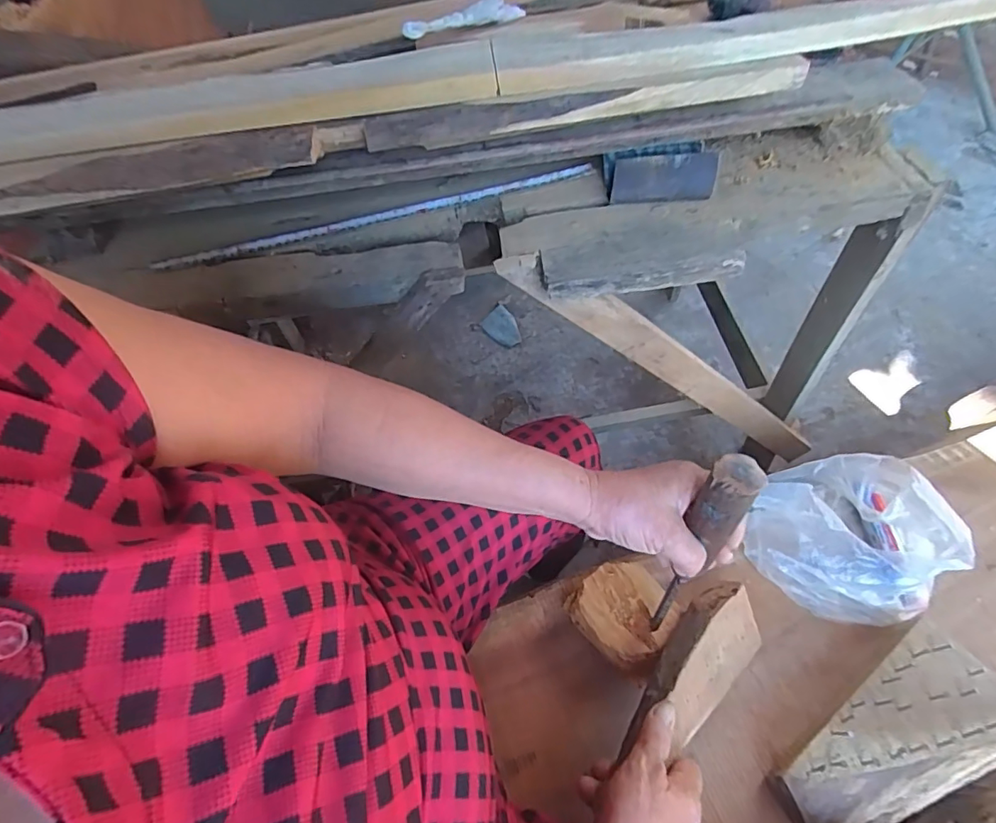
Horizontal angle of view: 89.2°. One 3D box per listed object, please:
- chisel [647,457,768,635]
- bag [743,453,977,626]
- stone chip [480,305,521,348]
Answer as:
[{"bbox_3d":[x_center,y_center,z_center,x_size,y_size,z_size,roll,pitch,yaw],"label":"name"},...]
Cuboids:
[{"bbox_3d":[0.153,0.119,0.400,0.029,0.254,0.027,-21,51,-17],"label":"chisel"},{"bbox_3d":[0.382,0.134,0.558,0.179,0.104,0.190,-33,58,-18],"label":"bag"},{"bbox_3d":[0.016,-0.214,1.279,0.081,0.009,0.129,-36,59,-20],"label":"stone chip"}]

